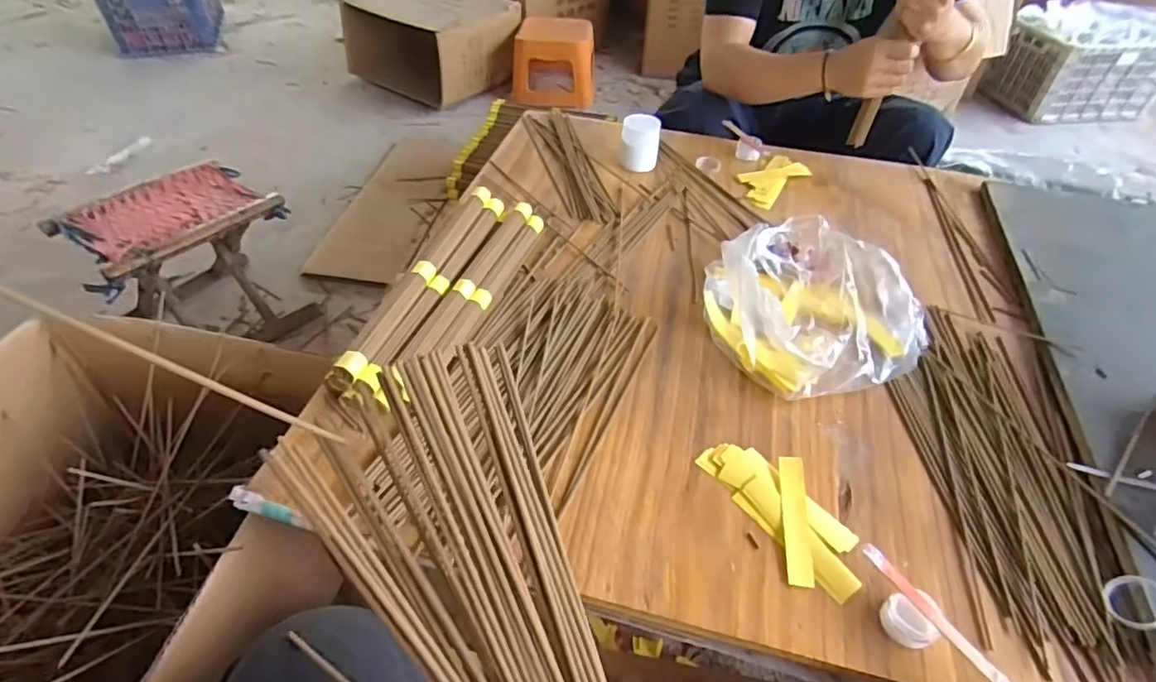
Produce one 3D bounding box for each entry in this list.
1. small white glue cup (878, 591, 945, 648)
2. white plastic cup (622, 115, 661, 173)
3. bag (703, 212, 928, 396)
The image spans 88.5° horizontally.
[{"bbox_3d":[0.245,0.204,0.435,0.033,0.029,0.032,1,46,-1],"label":"small white glue cup"},{"bbox_3d":[0.093,-0.294,0.881,0.055,0.066,0.050,5,46,3],"label":"white plastic cup"},{"bbox_3d":[0.249,-0.052,0.634,0.209,0.097,0.207,-16,49,-17],"label":"bag"}]

